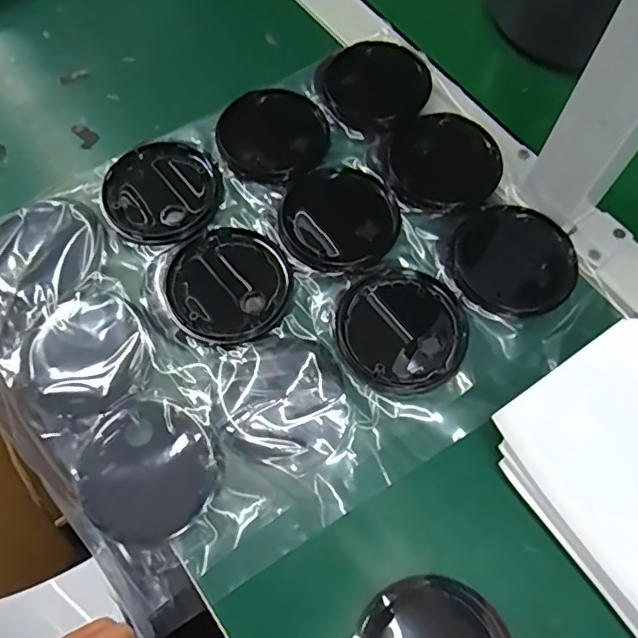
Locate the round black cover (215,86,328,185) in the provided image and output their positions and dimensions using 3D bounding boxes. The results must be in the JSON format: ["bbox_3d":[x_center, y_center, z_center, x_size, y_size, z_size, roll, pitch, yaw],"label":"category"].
[{"bbox_3d":[-0.031,-0.129,0.387,0.075,0.011,0.072,-1,65,2],"label":"round black cover"}]

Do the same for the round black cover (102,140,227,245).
[{"bbox_3d":[-0.103,-0.085,0.372,0.077,0.007,0.076,-1,65,2],"label":"round black cover"}]

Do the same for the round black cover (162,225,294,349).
[{"bbox_3d":[-0.056,-0.021,0.345,0.075,0.005,0.076,-1,65,2],"label":"round black cover"}]

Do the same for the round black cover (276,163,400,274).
[{"bbox_3d":[0.013,-0.066,0.360,0.075,0.012,0.074,-3,65,1],"label":"round black cover"}]

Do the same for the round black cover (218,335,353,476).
[{"bbox_3d":[-0.020,0.046,0.317,0.071,0.009,0.076,-1,65,2],"label":"round black cover"}]

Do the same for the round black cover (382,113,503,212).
[{"bbox_3d":[0.083,-0.108,0.381,0.071,0.008,0.074,-1,65,2],"label":"round black cover"}]

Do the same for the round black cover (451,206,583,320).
[{"bbox_3d":[0.122,-0.039,0.351,0.074,0.010,0.072,-1,65,2],"label":"round black cover"}]

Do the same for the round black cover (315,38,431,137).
[{"bbox_3d":[0.039,-0.171,0.402,0.075,0.013,0.074,-1,65,2],"label":"round black cover"}]

